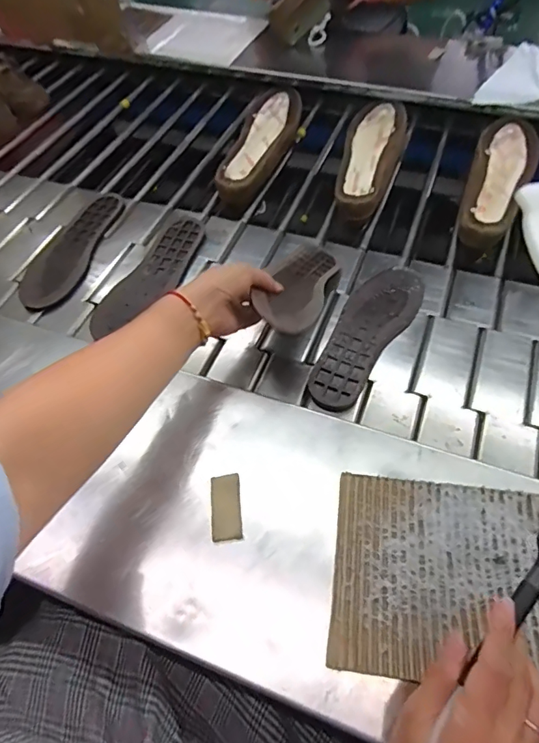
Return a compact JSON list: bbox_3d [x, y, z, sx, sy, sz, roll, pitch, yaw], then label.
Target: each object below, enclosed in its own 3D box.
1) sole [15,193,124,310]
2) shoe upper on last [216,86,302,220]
[{"bbox_3d":[-0.302,-0.191,0.718,0.091,0.011,0.254,8,56,10],"label":"sole"},{"bbox_3d":[-0.015,-0.380,0.804,0.088,0.078,0.281,17,69,16],"label":"shoe upper on last"}]

